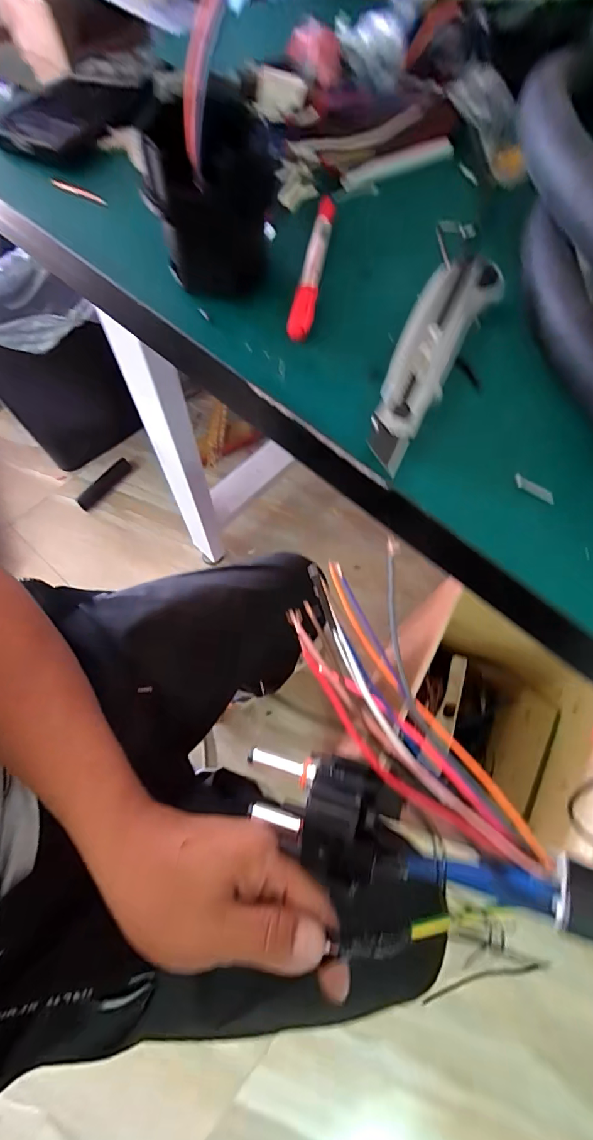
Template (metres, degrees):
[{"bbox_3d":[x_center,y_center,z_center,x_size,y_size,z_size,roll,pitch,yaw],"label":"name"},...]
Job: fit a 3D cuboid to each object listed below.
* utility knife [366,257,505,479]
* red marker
[{"bbox_3d":[0.078,-0.127,0.251,0.039,0.016,0.165,25,69,8],"label":"utility knife"},{"bbox_3d":[0.012,-0.206,0.287,0.015,0.009,0.133,10,68,2],"label":"red marker"}]

